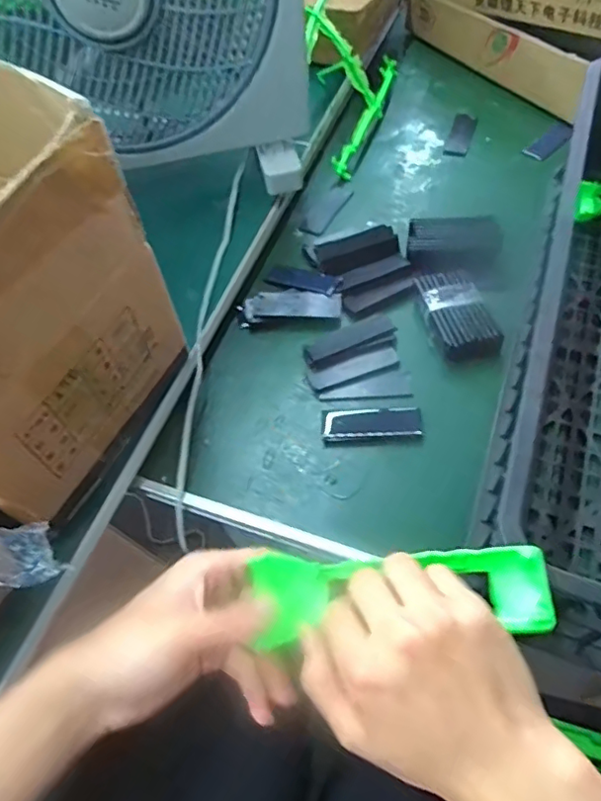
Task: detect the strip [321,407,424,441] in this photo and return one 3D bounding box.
[{"bbox_3d":[0.067,0.022,0.531,0.089,0.004,0.030,-2,57,4],"label":"strip"}]

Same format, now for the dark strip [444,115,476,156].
[{"bbox_3d":[0.224,-0.369,0.789,0.031,0.004,0.113,15,54,11],"label":"dark strip"}]

